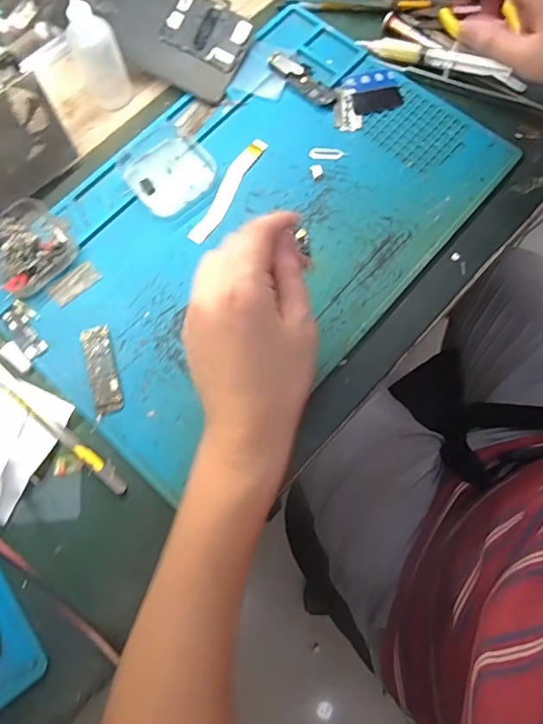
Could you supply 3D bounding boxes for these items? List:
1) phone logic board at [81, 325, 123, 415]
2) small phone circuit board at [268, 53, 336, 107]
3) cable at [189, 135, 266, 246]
[{"bbox_3d":[-0.120,0.005,0.347,0.019,0.004,0.064,-16,75,-5],"label":"phone logic board"},{"bbox_3d":[0.027,-0.240,0.414,0.066,0.005,0.024,44,79,10],"label":"small phone circuit board"},{"bbox_3d":[-0.034,-0.138,0.390,0.016,0.004,0.103,27,76,7],"label":"cable"}]

